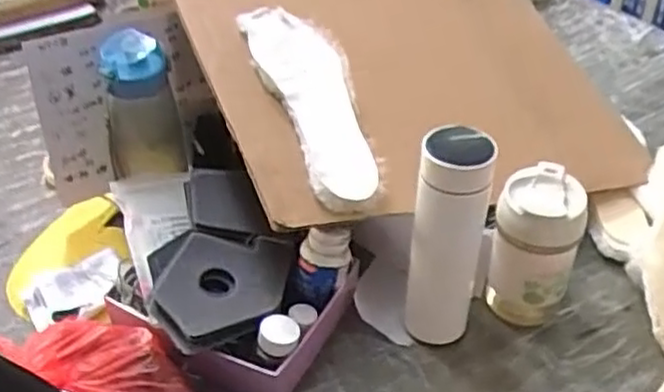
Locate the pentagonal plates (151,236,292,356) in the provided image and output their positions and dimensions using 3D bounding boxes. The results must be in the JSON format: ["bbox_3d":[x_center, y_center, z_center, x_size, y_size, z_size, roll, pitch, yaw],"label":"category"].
[{"bbox_3d":[-0.104,0.087,0.681,0.131,0.028,0.124,-6,41,-7],"label":"pentagonal plates"}]

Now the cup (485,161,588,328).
[{"bbox_3d":[0.203,0.055,0.730,0.076,0.161,0.075,0,41,0],"label":"cup"}]

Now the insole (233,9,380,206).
[{"bbox_3d":[-0.015,-0.100,0.746,0.092,0.021,0.260,-16,62,-14],"label":"insole"}]

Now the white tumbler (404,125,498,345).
[{"bbox_3d":[0.108,0.048,0.693,0.074,0.232,0.069,6,41,7],"label":"white tumbler"}]

